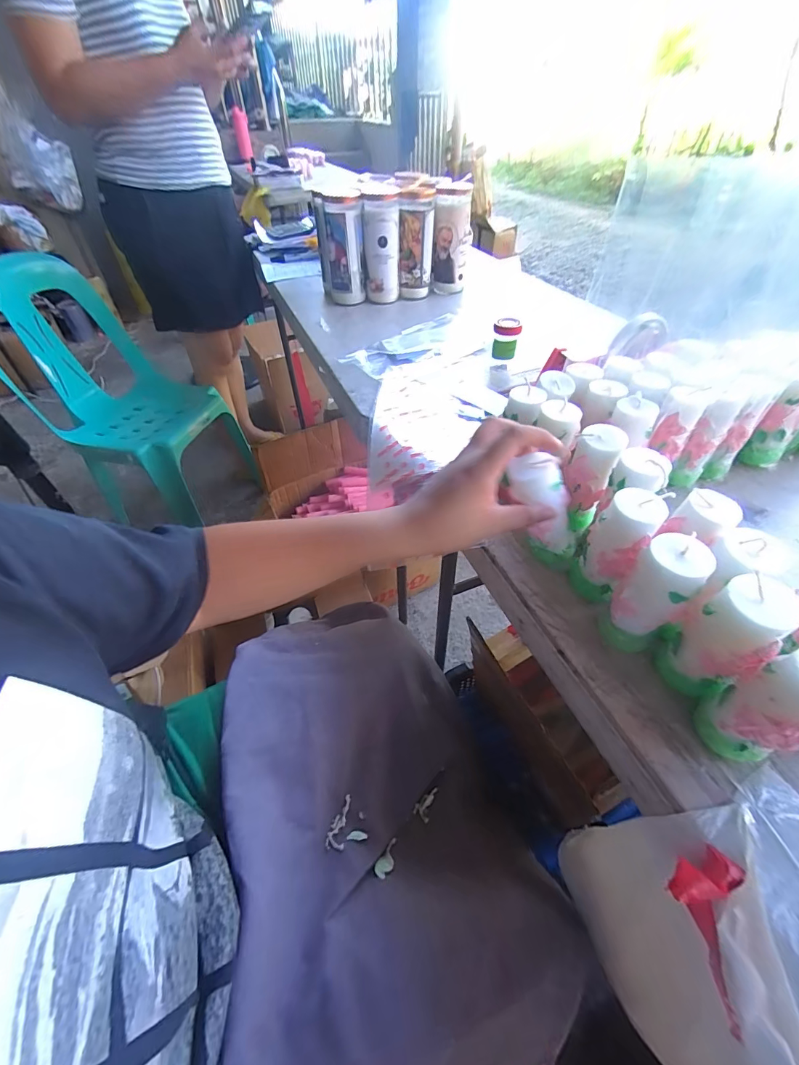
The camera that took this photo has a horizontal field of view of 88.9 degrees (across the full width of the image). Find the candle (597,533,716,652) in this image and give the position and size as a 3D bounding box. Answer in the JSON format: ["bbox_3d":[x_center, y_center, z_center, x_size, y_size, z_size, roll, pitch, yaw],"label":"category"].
[{"bbox_3d":[0.181,0.050,0.298,0.035,0.108,0.037,-1,48,2],"label":"candle"}]

